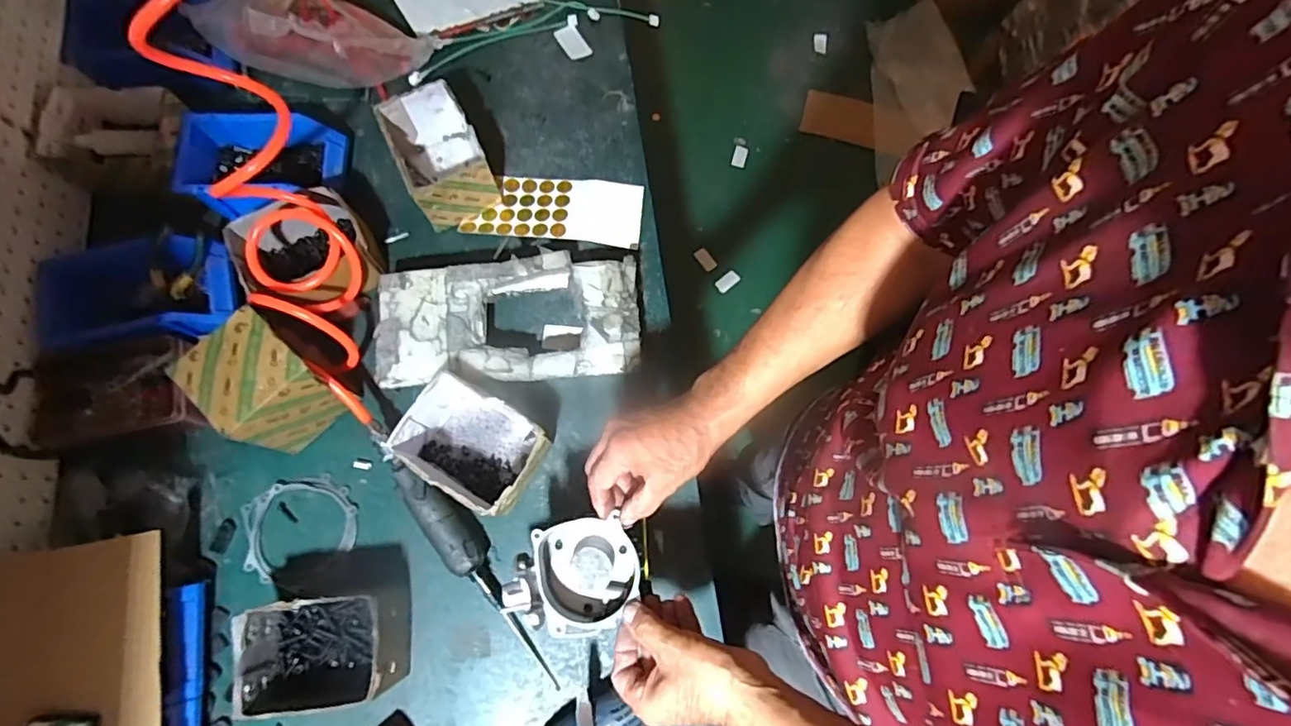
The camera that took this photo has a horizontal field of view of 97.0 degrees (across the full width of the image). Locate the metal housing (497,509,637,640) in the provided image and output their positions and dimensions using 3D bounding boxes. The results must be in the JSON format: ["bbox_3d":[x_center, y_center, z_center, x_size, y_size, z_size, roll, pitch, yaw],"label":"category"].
[{"bbox_3d":[-0.073,0.202,0.541,0.130,0.048,0.100,-9,67,-4],"label":"metal housing"}]

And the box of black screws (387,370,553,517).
[{"bbox_3d":[-0.196,0.098,0.662,0.156,0.107,0.118,27,69,11],"label":"box of black screws"}]

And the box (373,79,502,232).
[{"bbox_3d":[-0.271,-0.275,0.758,0.107,0.110,0.156,-25,69,-11],"label":"box"}]

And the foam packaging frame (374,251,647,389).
[{"bbox_3d":[-0.164,-0.049,0.712,0.310,0.072,0.160,-3,67,-1],"label":"foam packaging frame"}]

